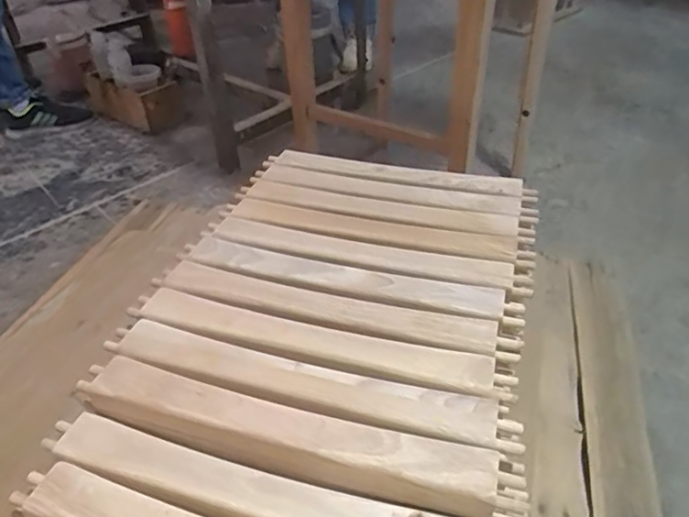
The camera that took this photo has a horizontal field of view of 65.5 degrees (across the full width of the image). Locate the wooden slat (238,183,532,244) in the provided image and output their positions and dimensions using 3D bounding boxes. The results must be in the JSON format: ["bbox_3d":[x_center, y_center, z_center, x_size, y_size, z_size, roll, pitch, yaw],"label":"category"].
[{"bbox_3d":[0.044,-0.067,0.722,0.390,0.014,0.053,9,40,15],"label":"wooden slat"}]

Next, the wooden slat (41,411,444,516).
[{"bbox_3d":[-0.076,0.198,0.448,0.391,0.017,0.050,10,40,16],"label":"wooden slat"}]

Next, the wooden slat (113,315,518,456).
[{"bbox_3d":[-0.045,0.116,0.501,0.396,0.017,0.049,10,41,16],"label":"wooden slat"}]

